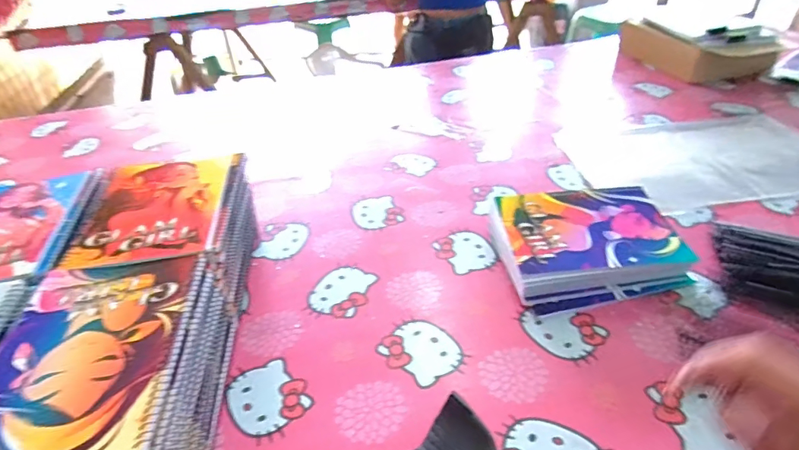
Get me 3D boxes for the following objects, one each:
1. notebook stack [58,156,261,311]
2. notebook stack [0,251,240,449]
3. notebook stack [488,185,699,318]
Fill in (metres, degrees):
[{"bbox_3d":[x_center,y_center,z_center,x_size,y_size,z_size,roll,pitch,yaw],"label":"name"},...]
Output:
[{"bbox_3d":[-0.273,0.021,0.570,0.163,0.120,0.202,-6,38,-2],"label":"notebook stack"},{"bbox_3d":[-0.254,0.145,0.412,0.157,0.119,0.212,-7,38,-2],"label":"notebook stack"},{"bbox_3d":[0.230,0.021,0.573,0.206,0.054,0.159,-8,38,-4],"label":"notebook stack"}]

